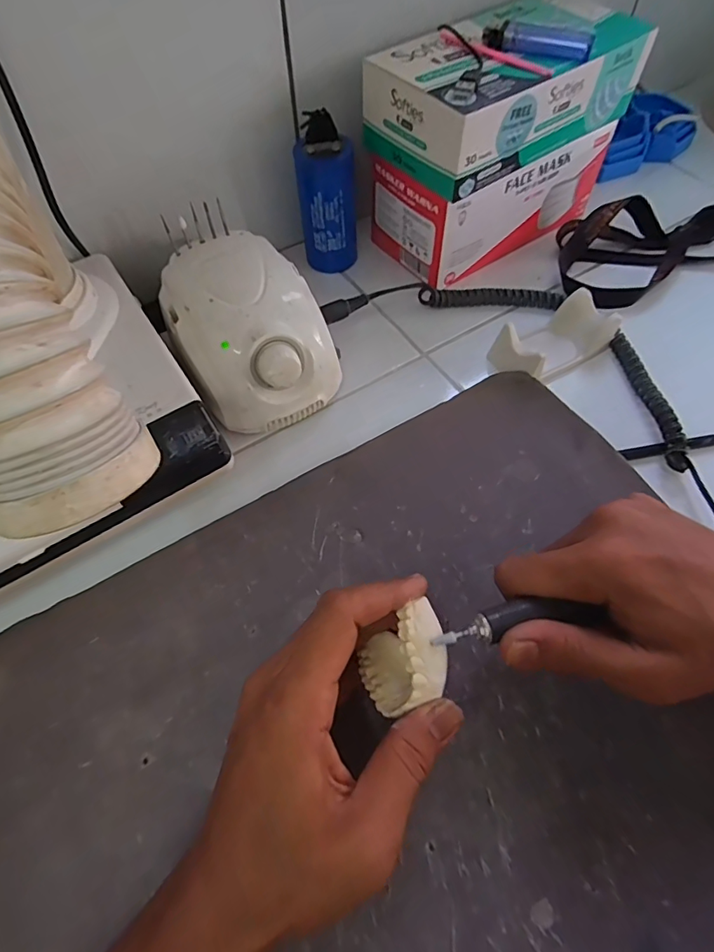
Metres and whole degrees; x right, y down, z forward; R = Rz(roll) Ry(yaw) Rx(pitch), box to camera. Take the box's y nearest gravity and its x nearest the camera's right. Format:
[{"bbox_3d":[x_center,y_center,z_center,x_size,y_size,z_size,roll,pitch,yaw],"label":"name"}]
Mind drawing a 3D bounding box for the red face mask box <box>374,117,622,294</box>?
[{"bbox_3d":[0.124,-0.270,0.462,0.200,0.088,0.099,-30,63,-15],"label":"red face mask box"}]

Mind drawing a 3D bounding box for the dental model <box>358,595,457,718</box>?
[{"bbox_3d":[0.024,0.092,0.243,0.043,0.043,0.041,-21,61,-10],"label":"dental model"}]

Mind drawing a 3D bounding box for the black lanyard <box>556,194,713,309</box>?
[{"bbox_3d":[0.292,-0.228,0.457,0.242,0.035,0.099,-23,61,-11],"label":"black lanyard"}]

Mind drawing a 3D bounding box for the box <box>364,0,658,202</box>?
[{"bbox_3d":[0.120,-0.316,0.396,0.211,0.065,0.110,-34,64,-16],"label":"box"}]

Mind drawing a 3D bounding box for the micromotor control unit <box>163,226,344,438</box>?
[{"bbox_3d":[-0.081,-0.107,0.371,0.105,0.084,0.135,-30,63,-14],"label":"micromotor control unit"}]

